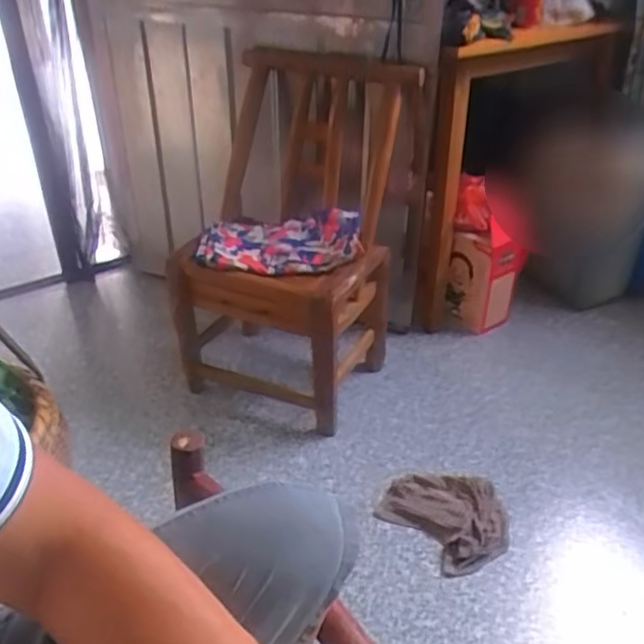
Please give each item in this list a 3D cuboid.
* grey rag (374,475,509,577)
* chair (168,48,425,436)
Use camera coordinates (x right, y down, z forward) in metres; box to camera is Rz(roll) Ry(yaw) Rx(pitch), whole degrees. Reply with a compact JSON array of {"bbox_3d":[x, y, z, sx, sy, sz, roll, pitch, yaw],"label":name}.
[{"bbox_3d":[0.198,0.320,1.057,0.206,0.045,0.167,10,36,14],"label":"grey rag"},{"bbox_3d":[-0.067,-0.169,1.241,0.423,0.635,0.381,16,37,21],"label":"chair"}]

